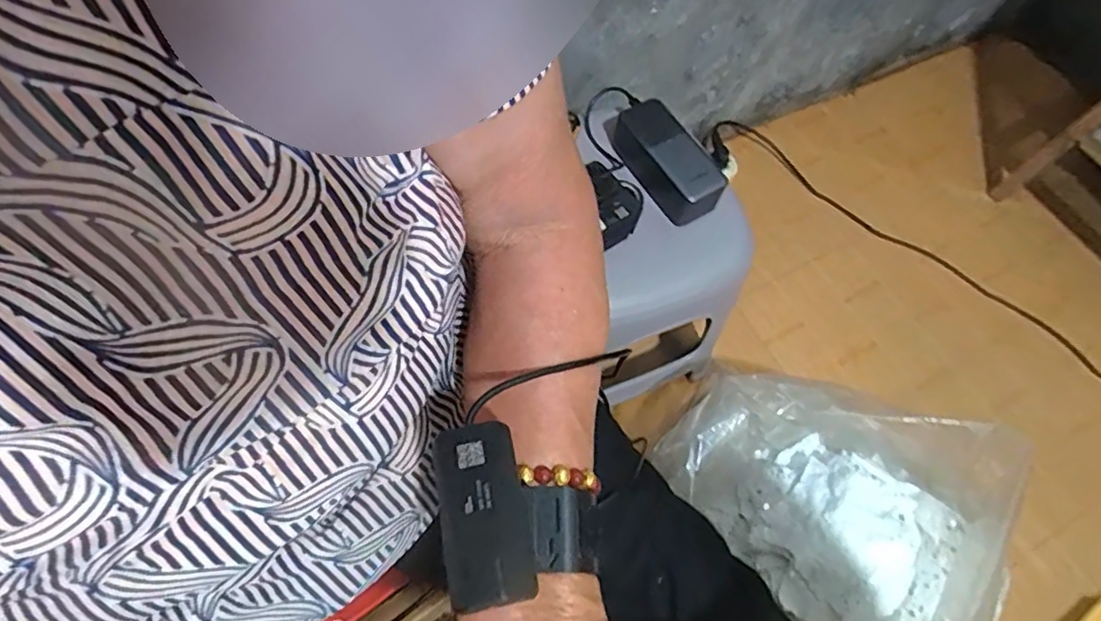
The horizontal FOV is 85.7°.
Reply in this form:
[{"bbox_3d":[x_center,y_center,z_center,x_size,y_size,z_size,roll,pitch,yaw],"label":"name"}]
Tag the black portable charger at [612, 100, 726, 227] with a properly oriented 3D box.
[{"bbox_3d":[0.123,-0.155,0.633,0.063,0.059,0.130,-30,67,-15],"label":"black portable charger"}]

